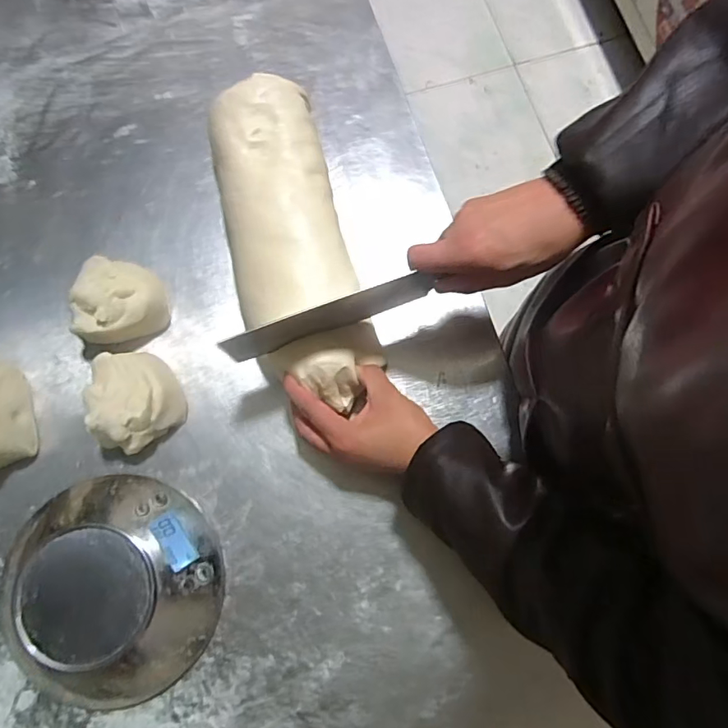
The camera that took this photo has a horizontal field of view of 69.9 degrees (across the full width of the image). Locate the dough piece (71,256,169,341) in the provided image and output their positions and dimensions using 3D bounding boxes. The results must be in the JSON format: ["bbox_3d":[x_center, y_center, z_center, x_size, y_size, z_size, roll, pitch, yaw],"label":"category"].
[{"bbox_3d":[-0.237,-0.063,0.506,0.082,0.051,0.085,-3,78,-2],"label":"dough piece"}]

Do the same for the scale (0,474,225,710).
[{"bbox_3d":[-0.224,0.198,0.448,0.183,0.058,0.190,0,78,-1],"label":"scale"}]

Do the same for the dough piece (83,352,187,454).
[{"bbox_3d":[-0.212,0.032,0.488,0.076,0.056,0.098,-5,78,-2],"label":"dough piece"}]

